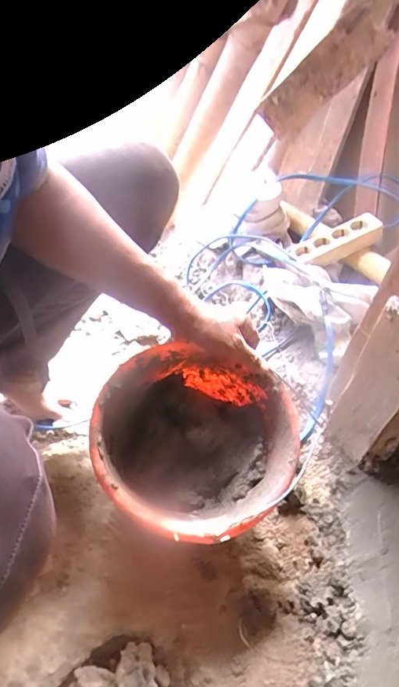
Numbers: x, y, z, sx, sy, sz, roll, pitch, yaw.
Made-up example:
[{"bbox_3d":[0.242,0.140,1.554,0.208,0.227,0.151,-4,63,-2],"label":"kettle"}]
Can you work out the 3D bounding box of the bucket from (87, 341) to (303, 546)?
[{"bbox_3d":[-0.018,0.134,0.586,0.241,0.172,0.241,5,69,-14],"label":"bucket"}]

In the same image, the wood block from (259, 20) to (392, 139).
[{"bbox_3d":[0.239,-0.538,0.899,0.035,0.322,0.096,-35,101,-31],"label":"wood block"}]

